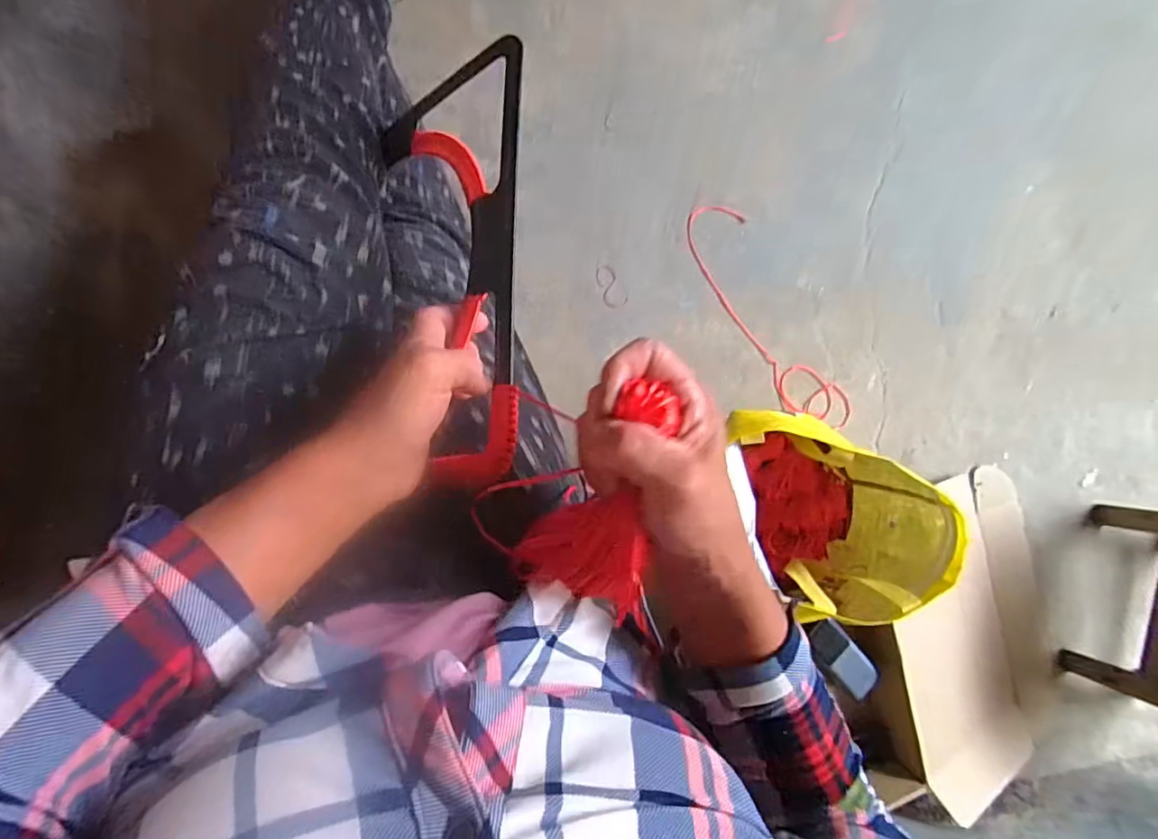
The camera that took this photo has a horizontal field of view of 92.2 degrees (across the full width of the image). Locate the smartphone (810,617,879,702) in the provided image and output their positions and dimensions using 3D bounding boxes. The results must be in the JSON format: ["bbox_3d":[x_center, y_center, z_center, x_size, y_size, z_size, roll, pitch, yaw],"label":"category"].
[{"bbox_3d":[0.376,0.339,0.787,0.051,0.008,0.112,-40,86,6],"label":"smartphone"}]

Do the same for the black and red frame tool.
[{"bbox_3d":[-0.079,-0.118,0.398,0.141,0.027,0.327,-19,72,24],"label":"black and red frame tool"}]

